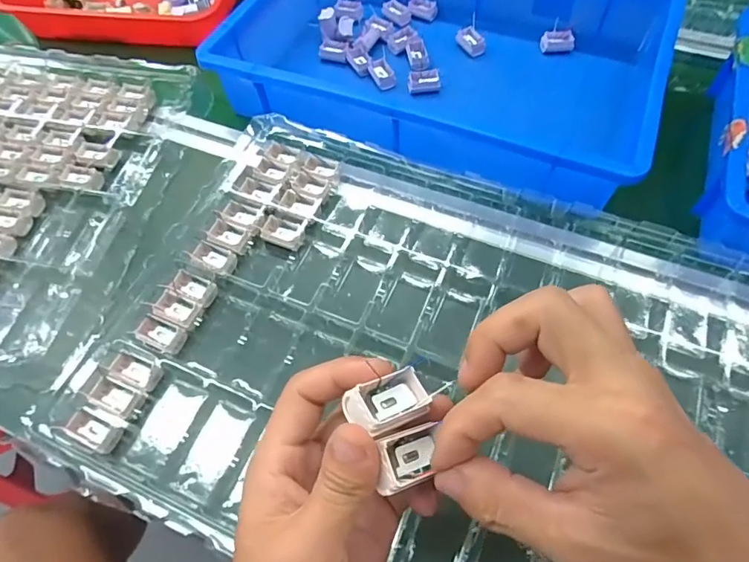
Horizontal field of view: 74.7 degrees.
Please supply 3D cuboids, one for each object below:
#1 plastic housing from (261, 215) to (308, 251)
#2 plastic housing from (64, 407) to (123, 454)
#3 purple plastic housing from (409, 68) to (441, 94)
[{"bbox_3d":[-0.081,-0.043,0.439,0.036,0.012,0.030,17,62,12],"label":"plastic housing"},{"bbox_3d":[-0.202,0.109,0.355,0.033,0.015,0.022,19,62,13],"label":"plastic housing"},{"bbox_3d":[0.057,-0.227,0.556,0.035,0.016,0.024,5,60,4],"label":"purple plastic housing"}]

